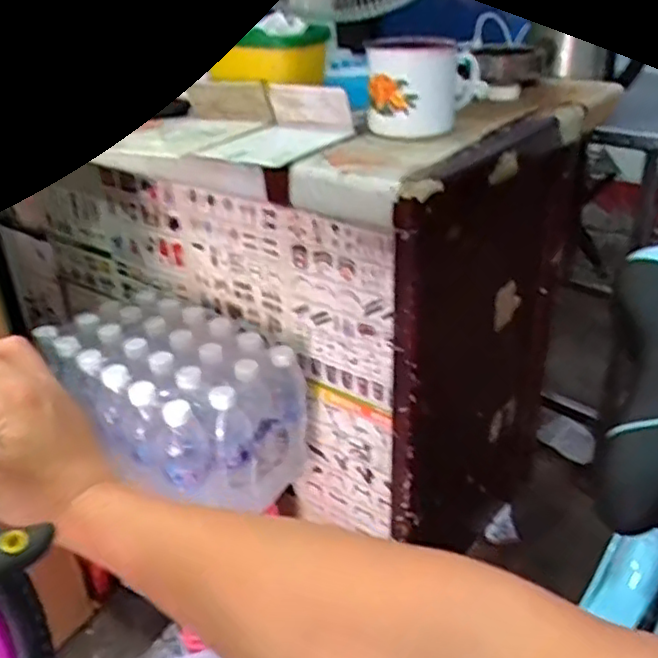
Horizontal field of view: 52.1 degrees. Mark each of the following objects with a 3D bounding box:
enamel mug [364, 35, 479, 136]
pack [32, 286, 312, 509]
[{"bbox_3d":[0.102,-0.269,0.743,0.115,0.093,0.096,5,30,10],"label":"enamel mug"},{"bbox_3d":[-0.216,0.089,0.990,0.349,0.171,0.284,25,39,38],"label":"pack"}]

